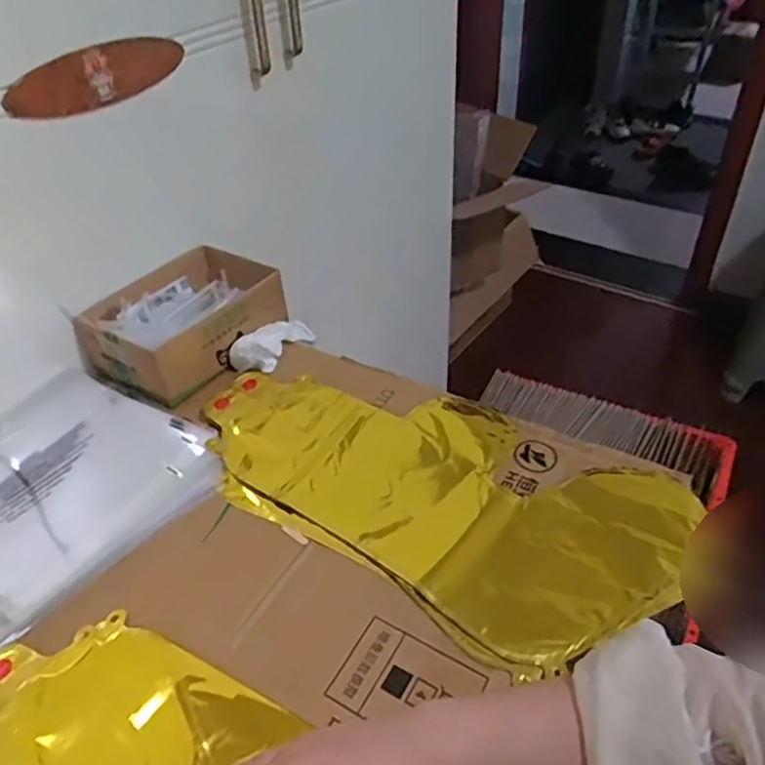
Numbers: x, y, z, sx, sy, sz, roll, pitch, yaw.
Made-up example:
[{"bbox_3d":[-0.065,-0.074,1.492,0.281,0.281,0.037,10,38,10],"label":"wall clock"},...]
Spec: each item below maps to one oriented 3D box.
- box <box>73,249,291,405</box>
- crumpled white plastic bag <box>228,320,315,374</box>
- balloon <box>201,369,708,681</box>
[{"bbox_3d":[-0.210,-0.068,0.706,0.153,0.062,0.186,21,45,24],"label":"box"},{"bbox_3d":[-0.114,-0.045,0.718,0.040,0.033,0.114,19,30,22],"label":"crumpled white plastic bag"},{"bbox_3d":[0.031,0.081,0.558,0.413,0.017,0.215,21,45,24],"label":"balloon"}]

